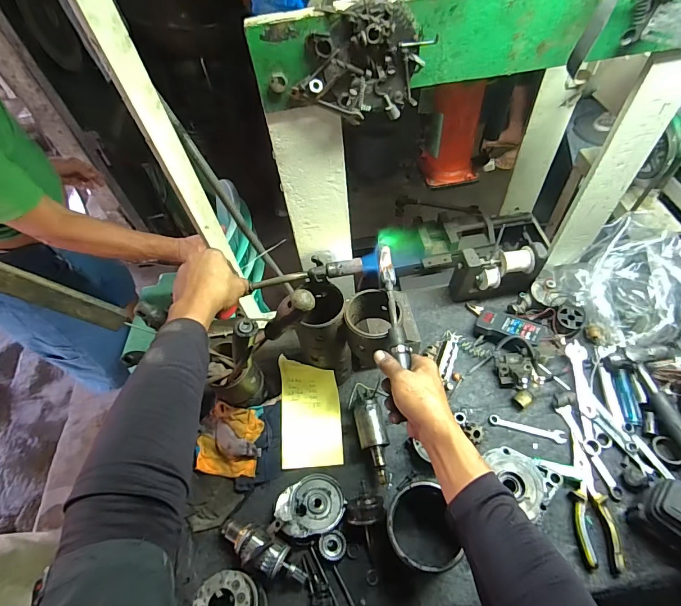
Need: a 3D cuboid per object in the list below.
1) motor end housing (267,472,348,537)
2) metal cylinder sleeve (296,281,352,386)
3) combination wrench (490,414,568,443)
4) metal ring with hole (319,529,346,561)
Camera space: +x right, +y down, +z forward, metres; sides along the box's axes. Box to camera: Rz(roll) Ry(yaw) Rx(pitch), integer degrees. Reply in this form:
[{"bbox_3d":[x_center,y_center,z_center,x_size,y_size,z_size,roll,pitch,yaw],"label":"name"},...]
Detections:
[{"bbox_3d":[-0.056,0.338,0.630,0.120,0.045,0.083,-13,56,-21],"label":"motor end housing"},{"bbox_3d":[-0.021,0.068,0.670,0.069,0.209,0.084,33,64,25],"label":"metal cylinder sleeve"},{"bbox_3d":[0.330,0.224,0.678,0.126,0.009,0.023,10,56,12],"label":"combination wrench"},{"bbox_3d":[-0.012,0.382,0.602,0.042,0.016,0.039,-2,55,4],"label":"metal ring with hole"}]

